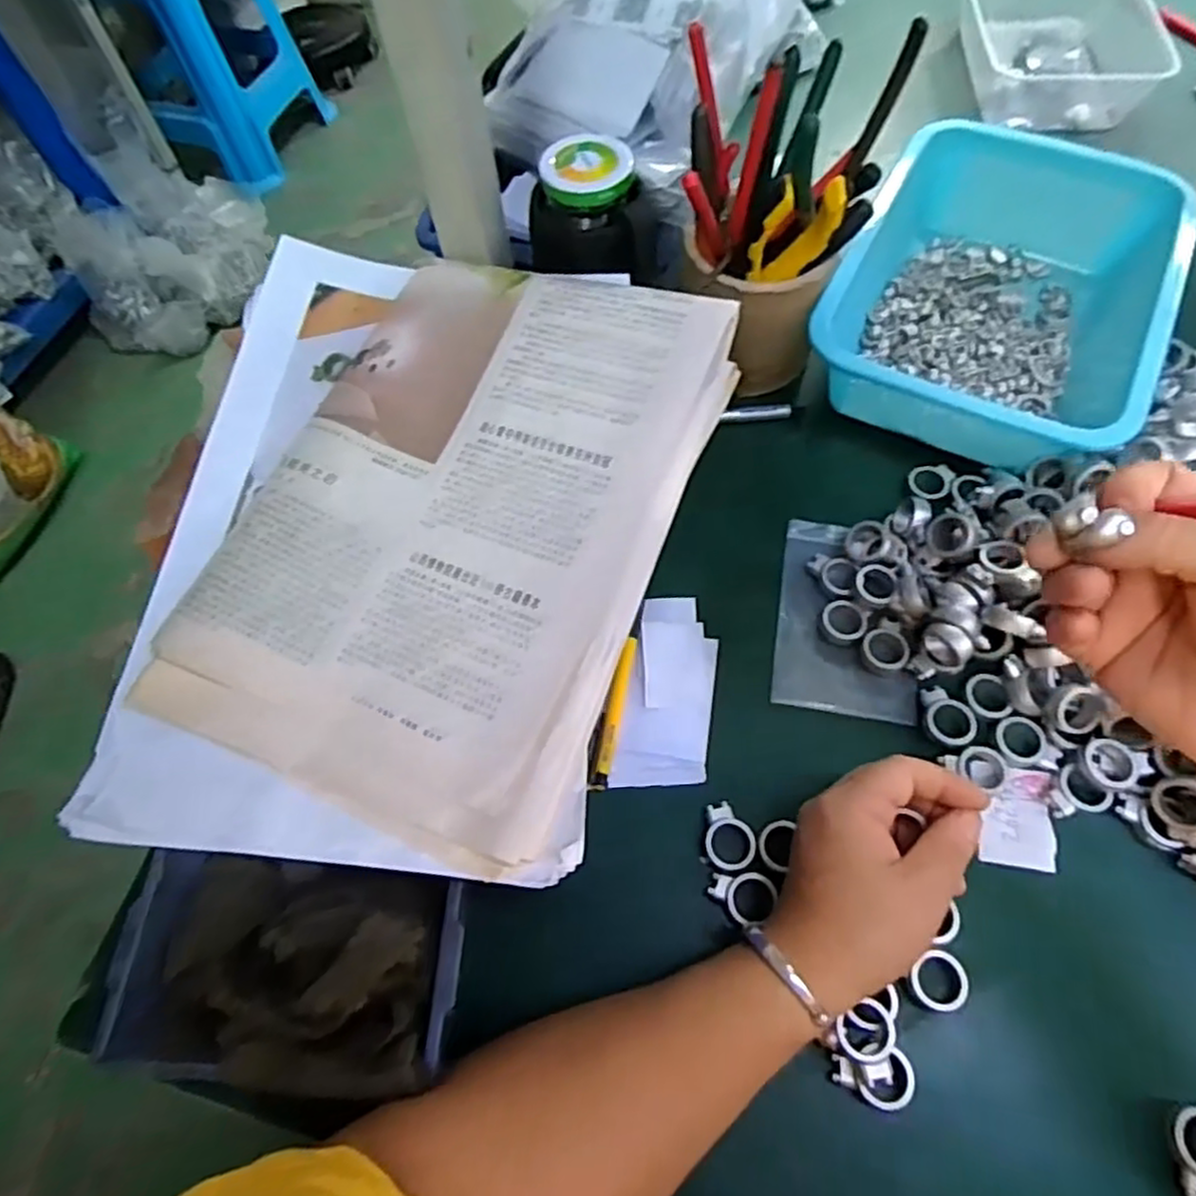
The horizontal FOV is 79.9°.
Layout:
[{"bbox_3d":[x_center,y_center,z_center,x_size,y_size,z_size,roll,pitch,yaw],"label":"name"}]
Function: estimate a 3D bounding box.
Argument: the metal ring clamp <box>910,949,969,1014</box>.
[{"bbox_3d":[0.163,0.182,0.339,0.025,0.007,0.026,-2,62,3],"label":"metal ring clamp"}]

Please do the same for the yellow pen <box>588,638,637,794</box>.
[{"bbox_3d":[0.010,0.065,0.409,0.010,0.006,0.089,10,64,9],"label":"yellow pen"}]

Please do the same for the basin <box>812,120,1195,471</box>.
[{"bbox_3d":[0.274,-0.207,0.492,0.194,0.068,0.260,24,67,16],"label":"basin"}]

